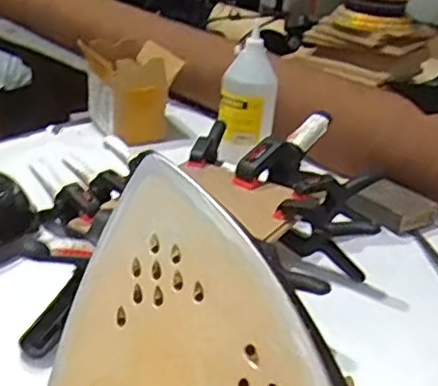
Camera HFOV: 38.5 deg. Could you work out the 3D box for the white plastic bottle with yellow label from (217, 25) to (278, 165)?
[{"bbox_3d":[0.040,-0.135,0.895,0.079,0.185,0.065,11,2,9],"label":"white plastic bottle with yellow label"}]

